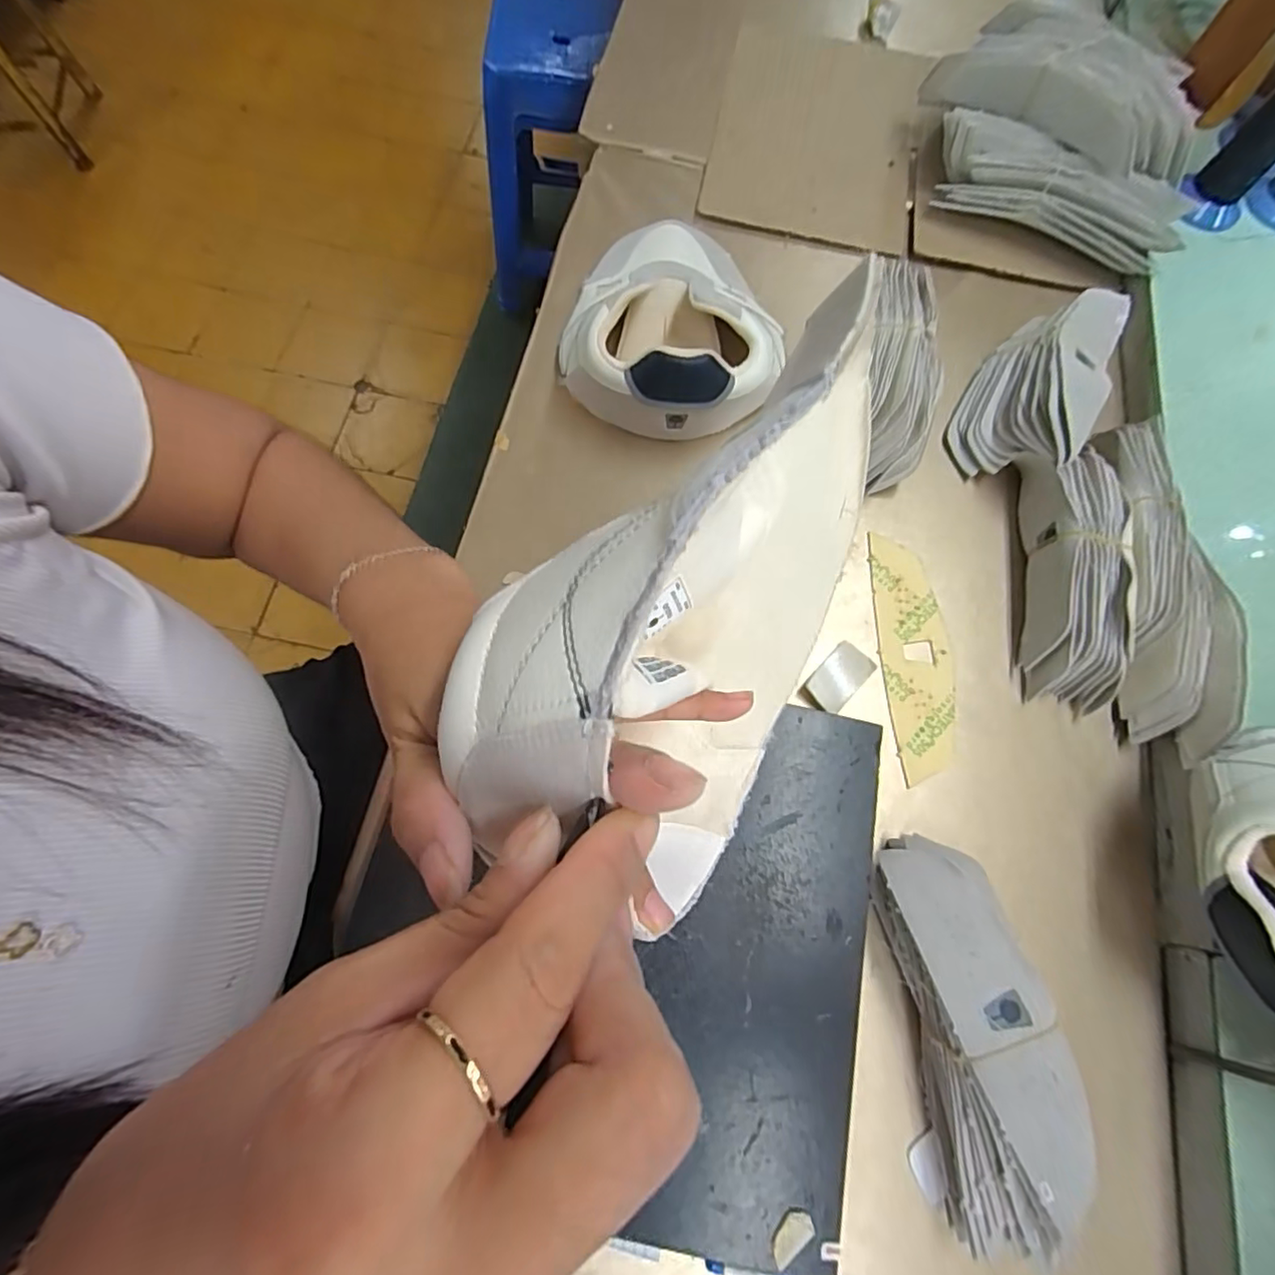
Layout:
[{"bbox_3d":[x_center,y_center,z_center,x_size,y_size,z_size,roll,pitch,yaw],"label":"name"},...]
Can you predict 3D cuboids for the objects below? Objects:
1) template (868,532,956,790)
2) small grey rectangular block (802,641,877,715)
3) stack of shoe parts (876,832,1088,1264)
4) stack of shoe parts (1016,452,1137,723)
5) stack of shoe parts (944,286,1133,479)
[{"bbox_3d":[0.208,0.012,0.450,0.054,0.004,0.183,3,72,-2],"label":"template"},{"bbox_3d":[0.147,0.030,0.438,0.029,0.008,0.052,41,76,11],"label":"small grey rectangular block"},{"bbox_3d":[0.196,0.224,0.346,0.064,0.061,0.203,-8,72,-4],"label":"stack of shoe parts"},{"bbox_3d":[0.321,-0.047,0.442,0.057,0.054,0.189,7,72,1],"label":"stack of shoe parts"},{"bbox_3d":[0.342,-0.221,0.498,0.090,0.053,0.204,33,74,9],"label":"stack of shoe parts"}]

